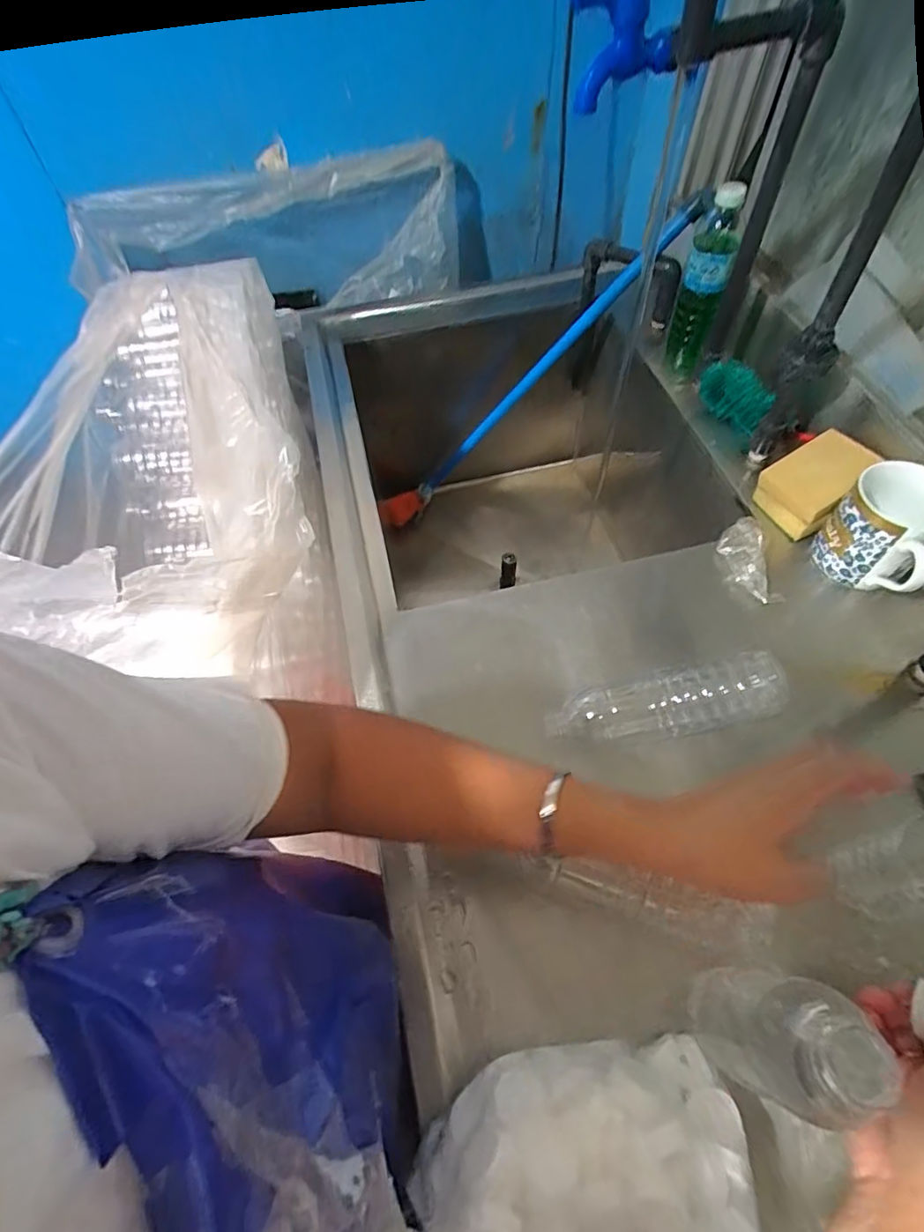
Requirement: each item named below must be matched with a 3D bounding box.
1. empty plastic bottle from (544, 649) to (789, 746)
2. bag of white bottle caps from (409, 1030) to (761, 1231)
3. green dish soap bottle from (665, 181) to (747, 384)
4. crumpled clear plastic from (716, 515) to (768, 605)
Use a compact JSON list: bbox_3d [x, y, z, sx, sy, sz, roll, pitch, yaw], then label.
[{"bbox_3d":[0.181,0.084,0.501,0.203,0.059,0.053,-12,58,-4],"label":"empty plastic bottle"},{"bbox_3d":[0.076,0.336,0.308,0.203,0.071,0.161,-30,61,-15],"label":"bag of white bottle caps"},{"bbox_3d":[0.306,-0.413,0.714,0.054,0.216,0.048,20,61,14],"label":"green dish soap bottle"},{"bbox_3d":[0.301,-0.061,0.593,0.041,0.033,0.095,4,58,6],"label":"crumpled clear plastic"}]

